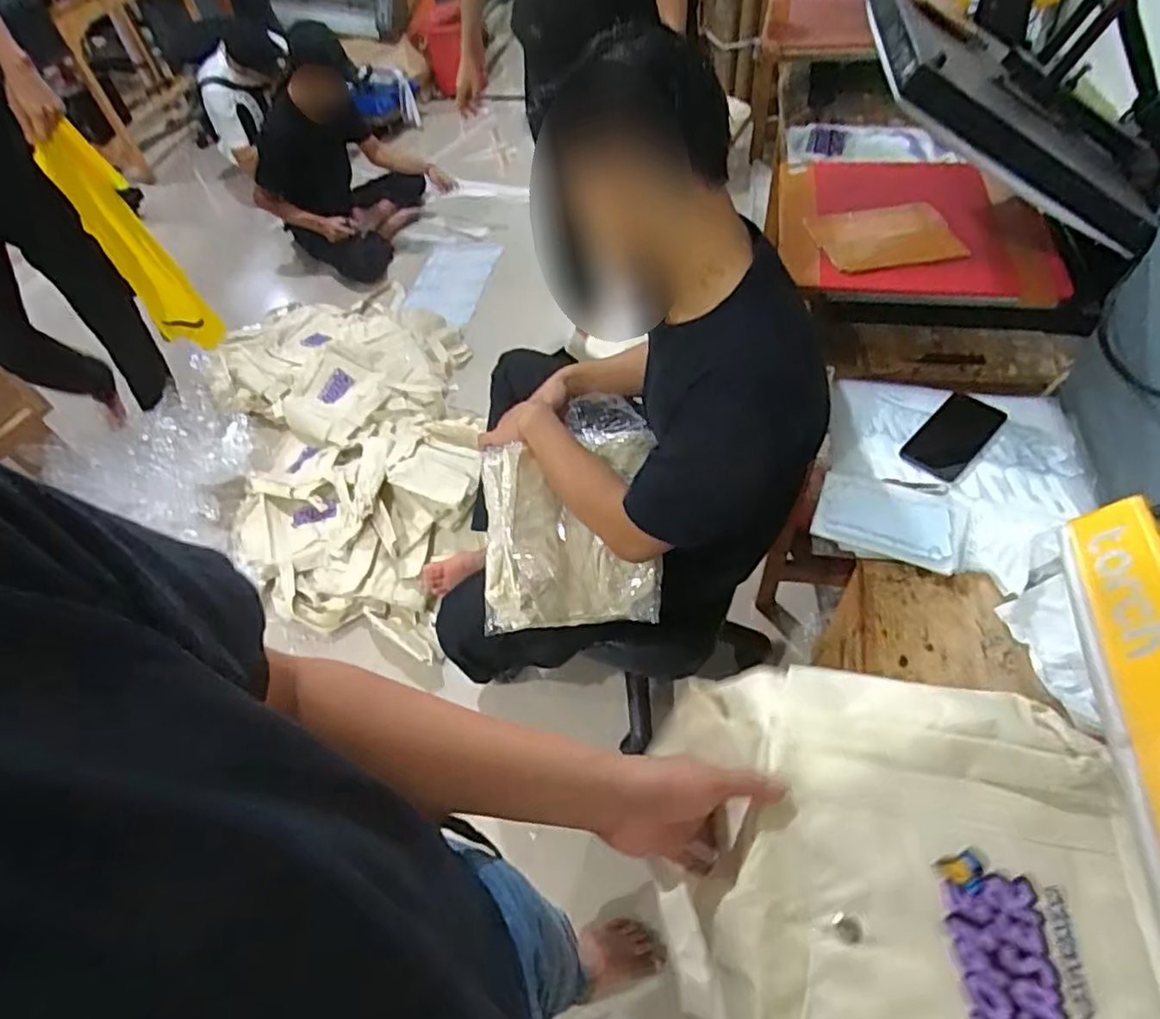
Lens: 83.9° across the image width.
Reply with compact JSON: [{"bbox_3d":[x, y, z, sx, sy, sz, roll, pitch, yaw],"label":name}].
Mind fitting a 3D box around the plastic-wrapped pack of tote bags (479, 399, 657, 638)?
[{"bbox_3d":[-0.015,0.017,0.966,0.257,0.333,0.056,-5,7,-7],"label":"plastic-wrapped pack of tote bags"}]

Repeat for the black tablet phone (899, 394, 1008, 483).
[{"bbox_3d":[0.506,-0.103,0.867,0.160,0.012,0.076,-38,58,-22],"label":"black tablet phone"}]

